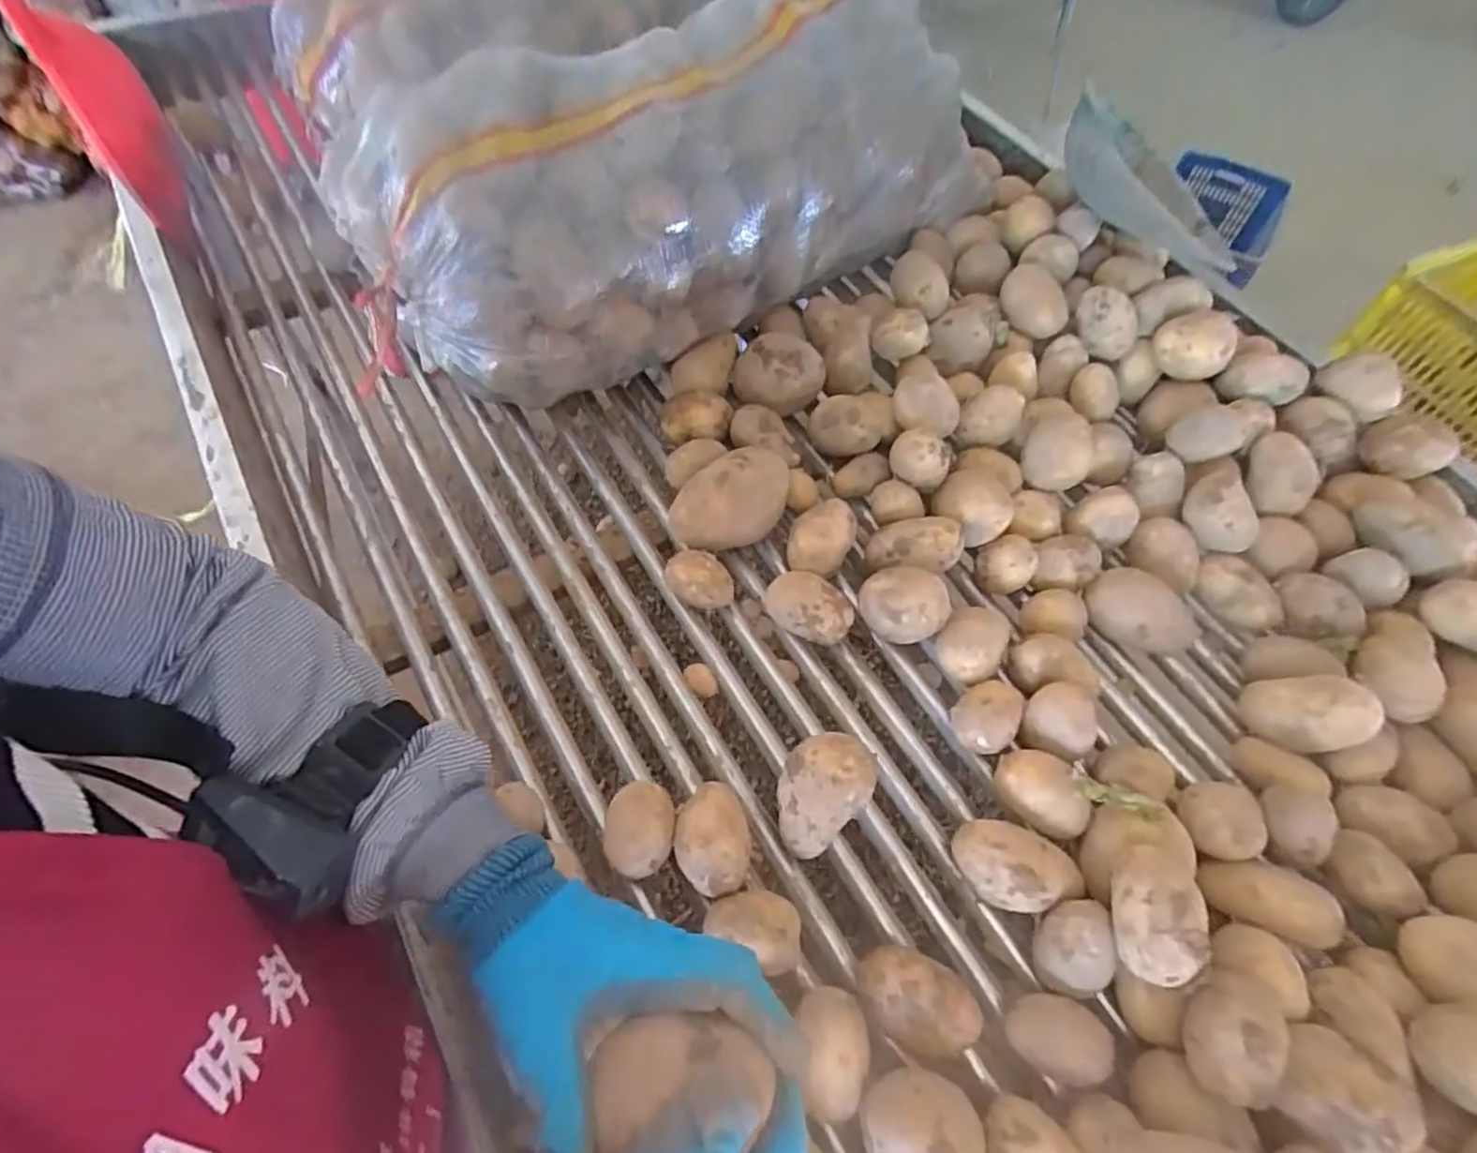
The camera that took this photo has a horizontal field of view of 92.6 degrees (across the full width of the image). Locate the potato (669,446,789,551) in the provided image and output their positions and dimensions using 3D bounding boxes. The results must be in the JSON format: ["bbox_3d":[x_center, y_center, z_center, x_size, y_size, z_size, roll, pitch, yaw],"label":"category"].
[{"bbox_3d":[-0.004,-0.067,0.613,0.110,0.053,0.060,-19,59,-14],"label":"potato"}]

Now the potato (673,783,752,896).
[{"bbox_3d":[-0.019,0.185,0.493,0.050,0.047,0.070,-10,57,-8],"label":"potato"}]

